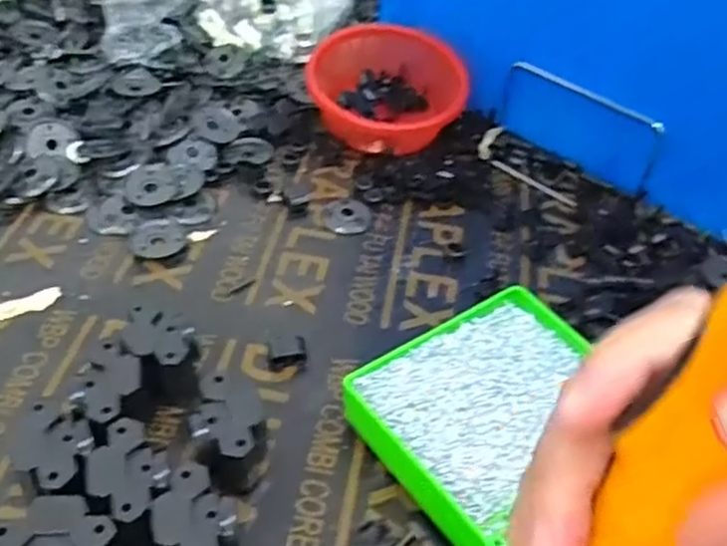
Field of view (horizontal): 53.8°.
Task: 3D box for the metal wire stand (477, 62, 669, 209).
[{"bbox_3d":[0.173,-0.117,0.624,0.068,0.075,0.162,-30,55,-32],"label":"metal wire stand"}]

